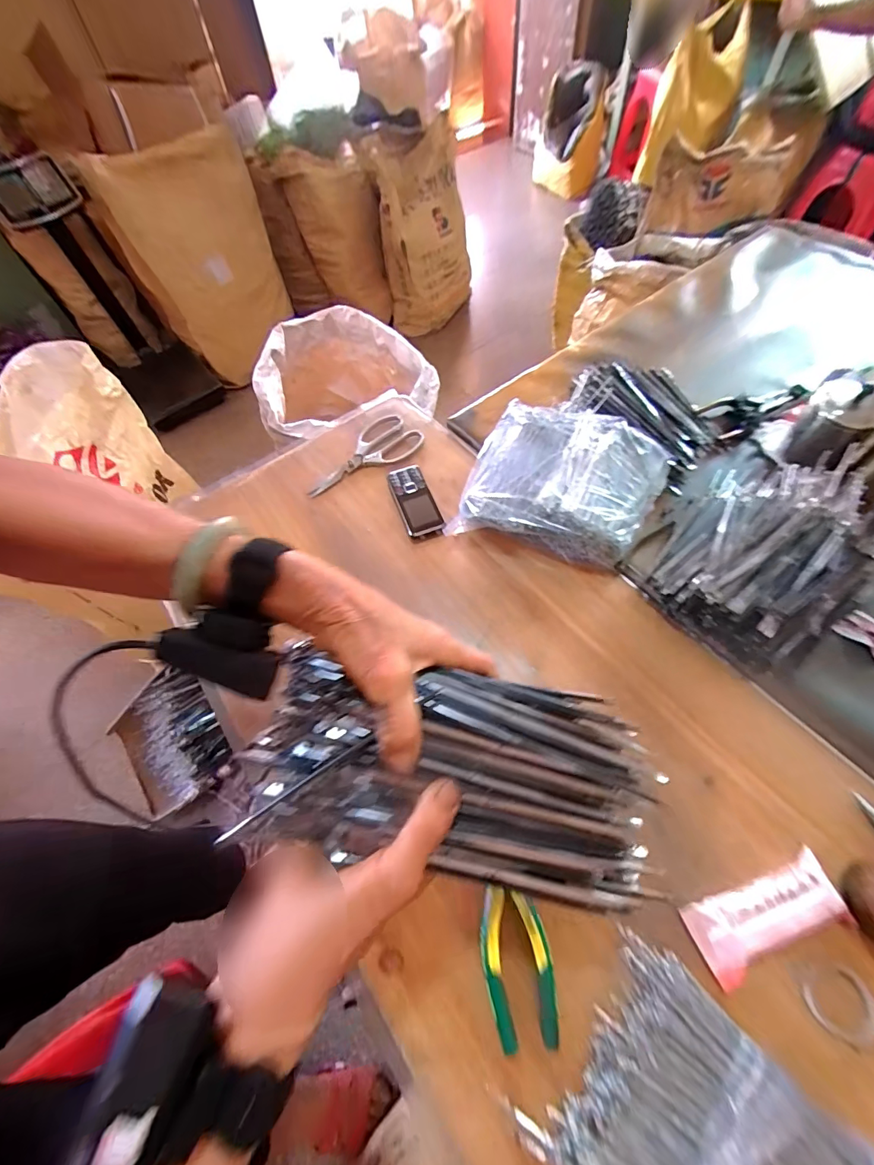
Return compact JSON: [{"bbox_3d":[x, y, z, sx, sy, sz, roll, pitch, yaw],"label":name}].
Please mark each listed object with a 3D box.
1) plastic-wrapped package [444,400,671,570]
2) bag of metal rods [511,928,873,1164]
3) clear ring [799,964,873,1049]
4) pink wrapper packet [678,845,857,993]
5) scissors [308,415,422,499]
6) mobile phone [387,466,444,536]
[{"bbox_3d":[0.164,-0.133,0.559,0.238,0.073,0.217,17,63,14],"label":"plastic-wrapped package"},{"bbox_3d":[0.209,0.401,0.278,0.249,0.039,0.154,35,68,22],"label":"bag of metal rods"},{"bbox_3d":[0.314,0.324,0.330,0.047,0.011,0.048,-2,60,3],"label":"clear ring"},{"bbox_3d":[0.273,0.275,0.352,0.125,0.027,0.053,-21,61,-7],"label":"pink wrapper packet"},{"bbox_3d":[-0.119,-0.200,0.659,0.193,0.007,0.092,-29,62,-12],"label":"scissors"},{"bbox_3d":[-0.031,-0.117,0.604,0.051,0.011,0.122,-19,60,-7],"label":"mobile phone"}]

